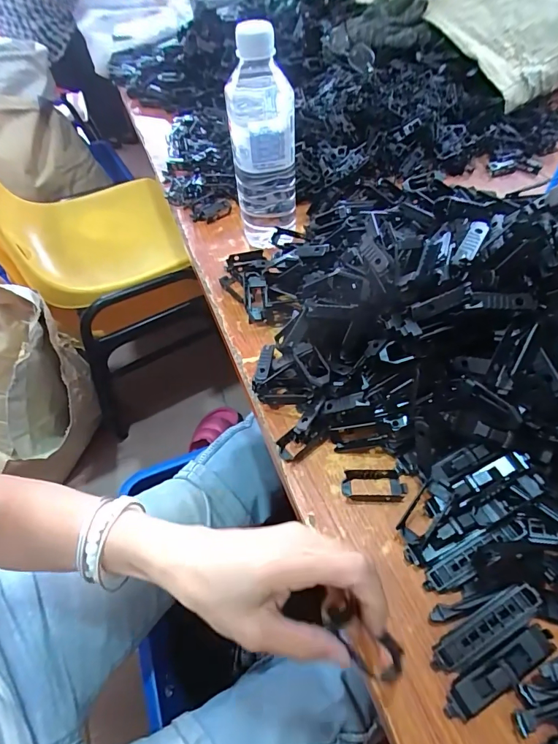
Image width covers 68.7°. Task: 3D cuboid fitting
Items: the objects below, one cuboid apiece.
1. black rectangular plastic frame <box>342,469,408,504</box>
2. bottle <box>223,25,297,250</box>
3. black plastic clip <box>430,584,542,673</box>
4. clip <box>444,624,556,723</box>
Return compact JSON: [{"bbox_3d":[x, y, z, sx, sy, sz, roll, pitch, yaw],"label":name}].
[{"bbox_3d":[0.077,0.092,0.328,0.051,0.012,0.025,0,56,3],"label":"black rectangular plastic frame"},{"bbox_3d":[-0.017,-0.237,0.428,0.064,0.190,0.058,-5,56,0],"label":"bottle"},{"bbox_3d":[0.132,0.164,0.262,0.078,0.006,0.018,-34,60,-2],"label":"black plastic clip"},{"bbox_3d":[0.138,0.186,0.252,0.081,0.015,0.018,-25,58,-13],"label":"clip"}]

